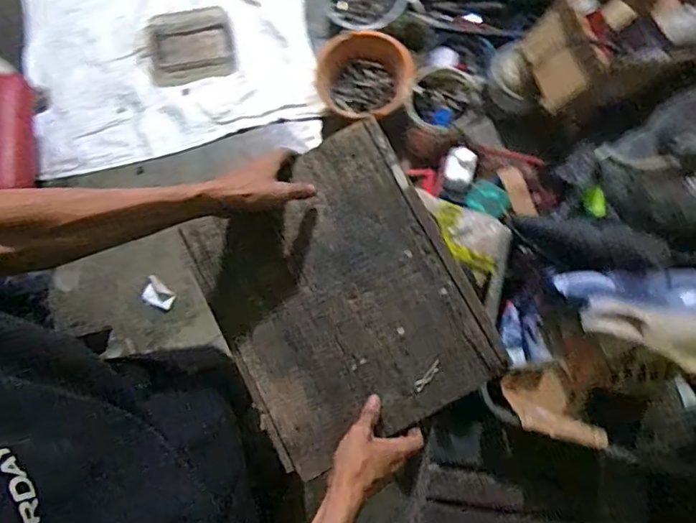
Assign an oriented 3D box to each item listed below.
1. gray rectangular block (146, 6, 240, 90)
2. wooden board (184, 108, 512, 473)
[{"bbox_3d":[-0.466,-0.638,1.606,0.251,0.035,0.225,-14,77,-4],"label":"gray rectangular block"},{"bbox_3d":[-0.013,0.036,0.647,0.279,0.021,0.341,-26,78,-7],"label":"wooden board"}]

